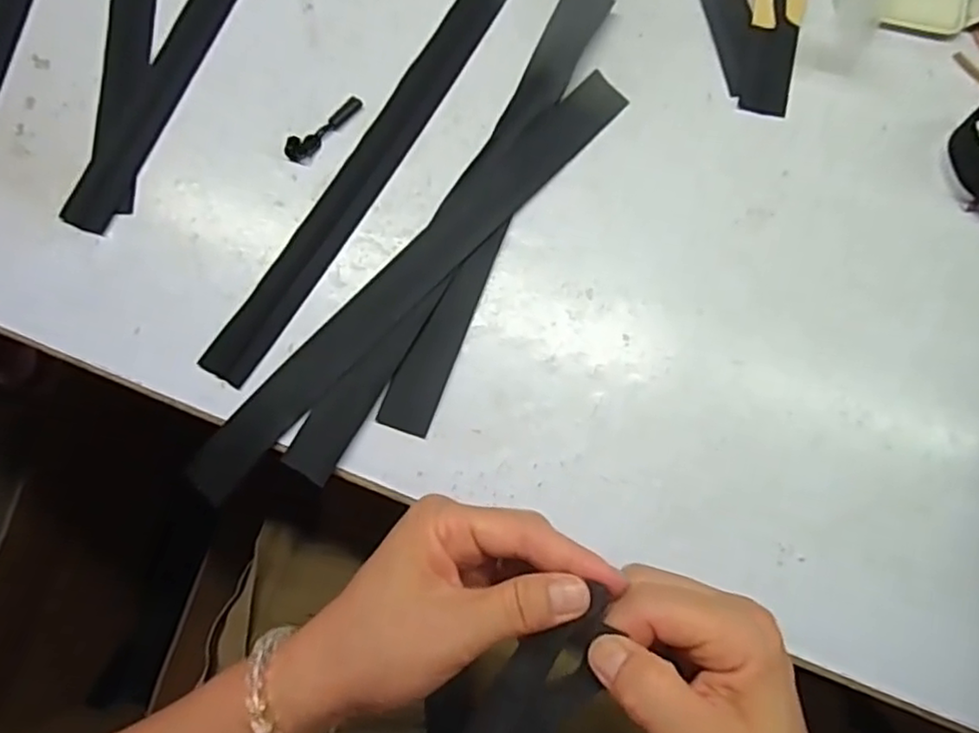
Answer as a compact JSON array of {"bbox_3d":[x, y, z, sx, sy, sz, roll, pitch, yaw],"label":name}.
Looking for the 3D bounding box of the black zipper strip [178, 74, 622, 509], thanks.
[{"bbox_3d":[-0.046,-0.056,0.403,0.034,0.004,0.351,43,81,9],"label":"black zipper strip"}]

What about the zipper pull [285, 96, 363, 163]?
[{"bbox_3d":[-0.105,-0.152,0.422,0.059,0.007,0.014,-40,80,-8],"label":"zipper pull"}]

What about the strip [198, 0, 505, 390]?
[{"bbox_3d":[-0.068,-0.143,0.425,0.033,0.004,0.351,29,79,7],"label":"strip"}]

